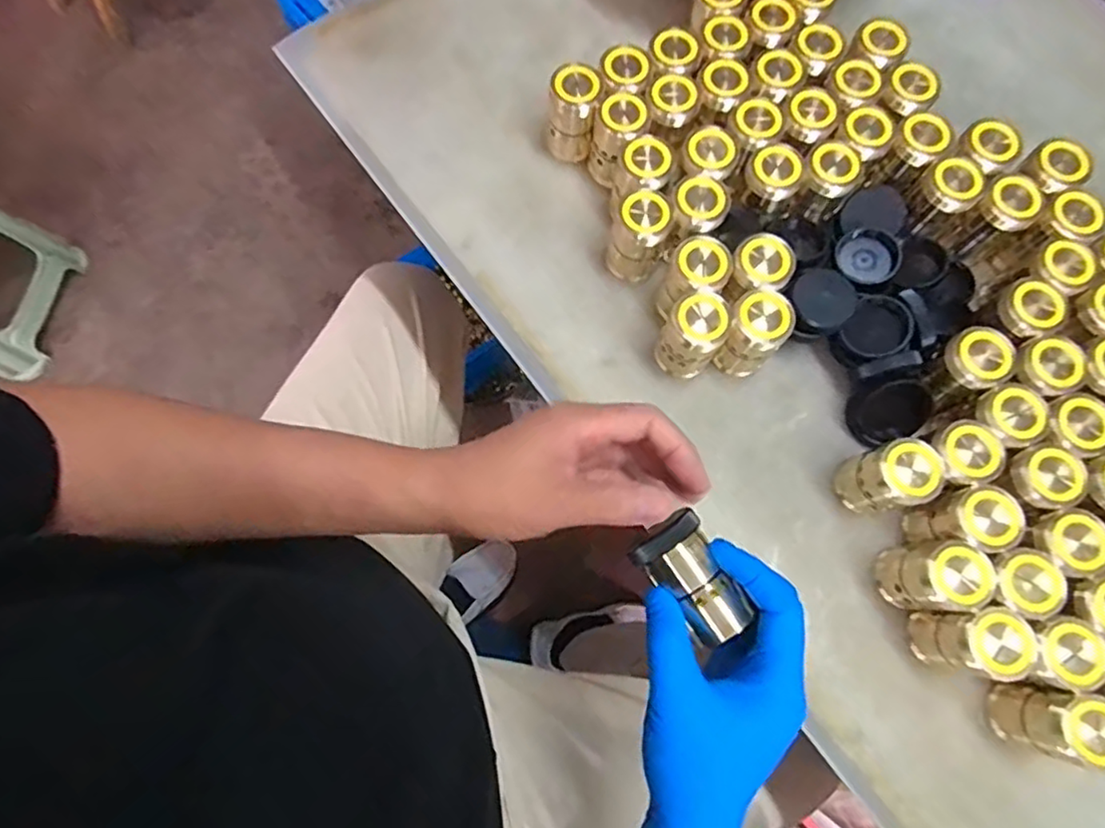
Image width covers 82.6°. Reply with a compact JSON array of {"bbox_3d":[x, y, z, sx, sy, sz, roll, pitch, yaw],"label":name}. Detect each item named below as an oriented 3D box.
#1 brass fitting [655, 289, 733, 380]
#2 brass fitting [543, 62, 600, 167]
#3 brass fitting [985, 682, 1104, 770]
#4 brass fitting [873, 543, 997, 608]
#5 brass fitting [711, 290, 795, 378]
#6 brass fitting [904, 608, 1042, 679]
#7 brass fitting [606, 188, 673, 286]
[{"bbox_3d":[0.094,-0.052,0.422,0.038,0.075,0.037,0,75,-2],"label":"brass fitting"},{"bbox_3d":[0.014,-0.224,0.470,0.035,0.072,0.029,8,75,1],"label":"brass fitting"},{"bbox_3d":[0.289,0.177,0.359,0.034,0.066,0.034,0,75,-2],"label":"brass fitting"},{"bbox_3d":[0.229,0.098,0.379,0.035,0.076,0.035,-8,75,-4],"label":"brass fitting"},{"bbox_3d":[0.133,-0.052,0.425,0.034,0.073,0.038,-41,80,-11],"label":"brass fitting"},{"bbox_3d":[0.249,0.135,0.373,0.039,0.070,0.035,8,75,1],"label":"brass fitting"},{"bbox_3d":[0.060,-0.123,0.442,0.034,0.069,0.033,0,75,-2],"label":"brass fitting"}]

